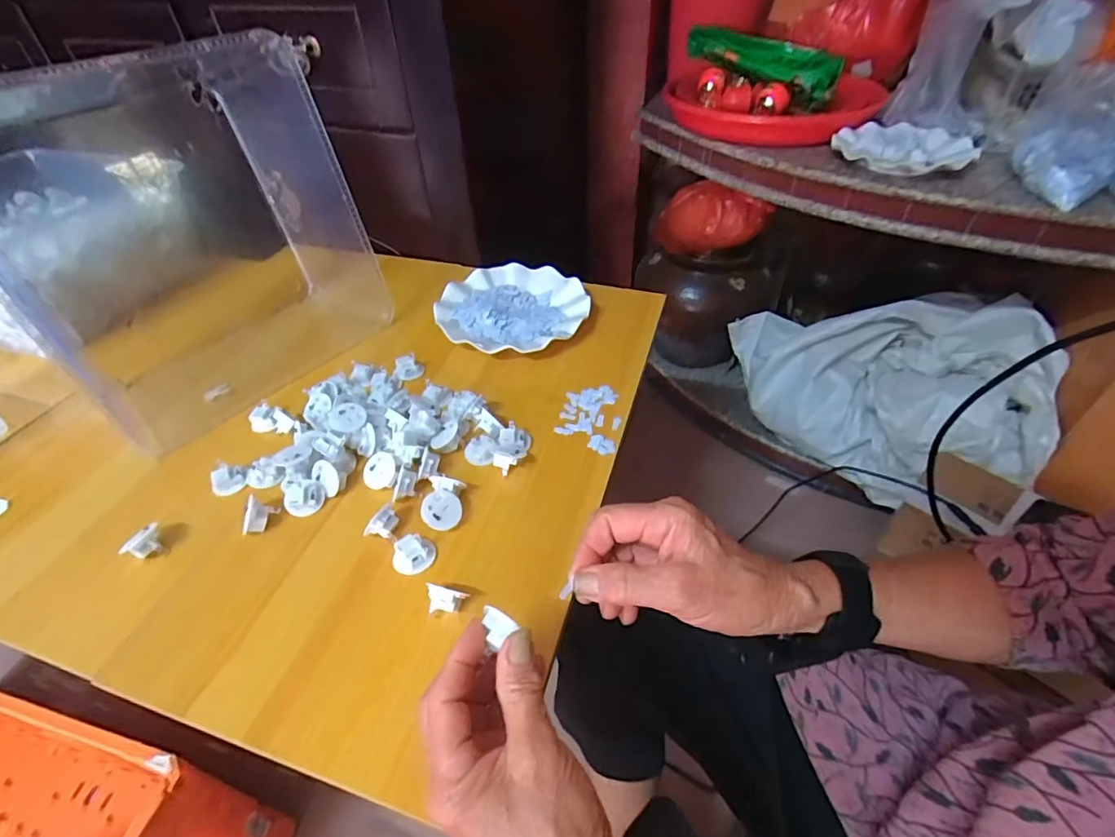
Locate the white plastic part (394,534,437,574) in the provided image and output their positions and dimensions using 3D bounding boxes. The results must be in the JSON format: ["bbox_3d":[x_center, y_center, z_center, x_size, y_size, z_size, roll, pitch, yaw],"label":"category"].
[{"bbox_3d":[-0.113,0.106,0.419,0.032,0.016,0.025,-17,46,-14],"label":"white plastic part"}]

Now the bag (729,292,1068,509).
[{"bbox_3d":[0.550,-0.061,0.946,0.475,0.242,0.278,14,46,16],"label":"bag"}]

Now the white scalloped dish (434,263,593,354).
[{"bbox_3d":[-0.053,-0.135,0.653,0.177,0.021,0.175,-1,44,1],"label":"white scalloped dish"}]

